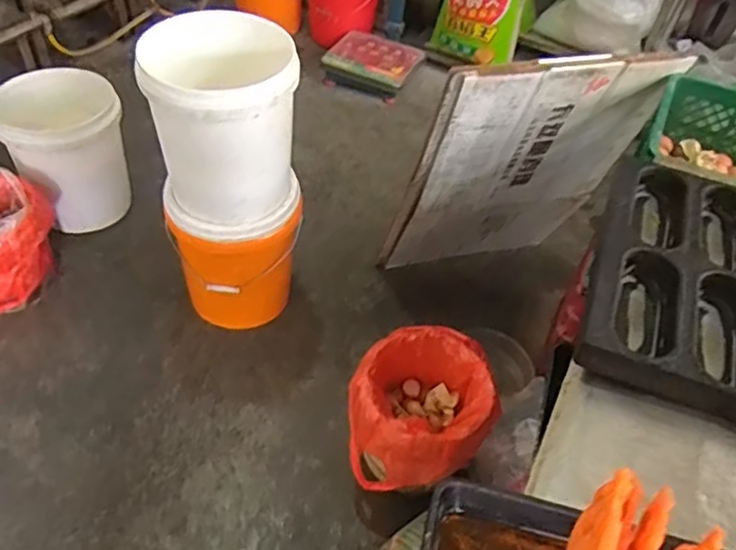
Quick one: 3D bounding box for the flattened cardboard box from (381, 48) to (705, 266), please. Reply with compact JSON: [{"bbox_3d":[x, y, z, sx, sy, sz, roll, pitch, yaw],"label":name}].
[{"bbox_3d":[0.343,-0.226,1.532,0.530,0.753,0.032,-9,66,-10],"label":"flattened cardboard box"}]

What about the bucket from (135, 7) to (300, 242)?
[{"bbox_3d":[-0.301,-0.300,1.352,0.286,0.387,0.286,3,47,-3],"label":"bucket"}]

